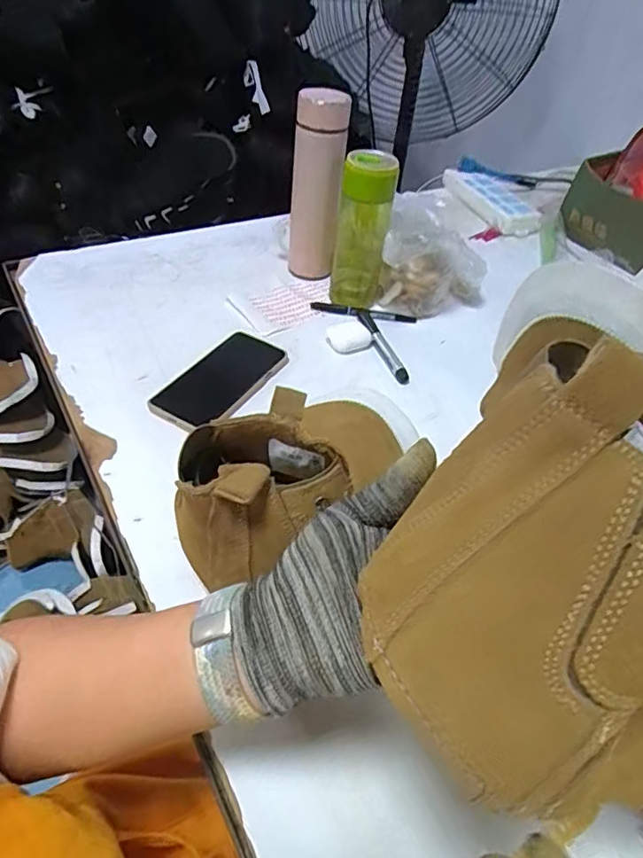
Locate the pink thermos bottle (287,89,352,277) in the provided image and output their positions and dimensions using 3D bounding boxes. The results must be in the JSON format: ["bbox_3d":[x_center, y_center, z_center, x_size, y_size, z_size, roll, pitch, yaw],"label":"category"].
[{"bbox_3d":[-0.006,-0.320,0.733,0.070,0.228,0.071,3,45,-3],"label":"pink thermos bottle"}]

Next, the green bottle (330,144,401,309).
[{"bbox_3d":[0.052,-0.250,0.696,0.069,0.184,0.054,7,45,1],"label":"green bottle"}]

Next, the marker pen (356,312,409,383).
[{"bbox_3d":[0.076,-0.107,0.678,0.018,0.013,0.149,-7,46,-13],"label":"marker pen"}]

